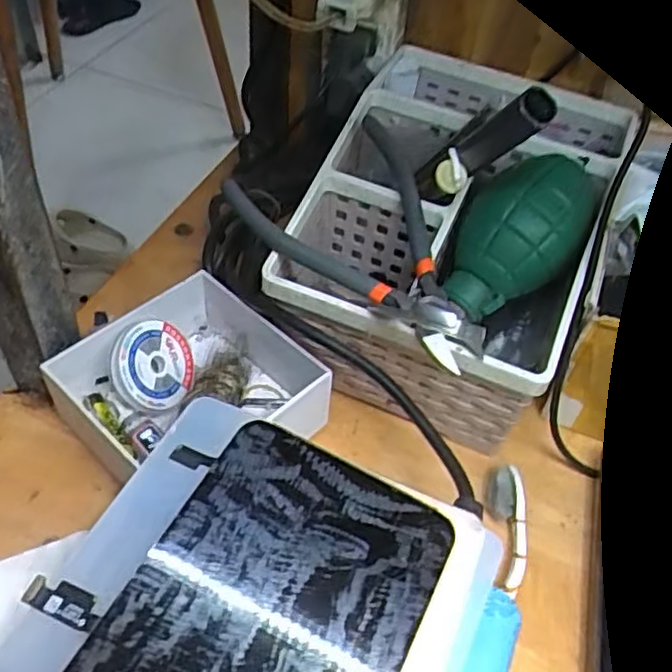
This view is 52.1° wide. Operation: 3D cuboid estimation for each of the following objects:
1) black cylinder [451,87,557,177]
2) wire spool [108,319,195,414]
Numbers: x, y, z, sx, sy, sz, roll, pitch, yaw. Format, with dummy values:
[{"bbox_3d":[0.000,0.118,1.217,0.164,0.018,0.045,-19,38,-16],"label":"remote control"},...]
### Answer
[{"bbox_3d":[0.071,-0.088,0.300,0.012,0.060,0.017,-30,93,-28],"label":"black cylinder"},{"bbox_3d":[-0.096,0.015,0.364,0.013,0.045,0.046,-7,29,39],"label":"wire spool"}]

